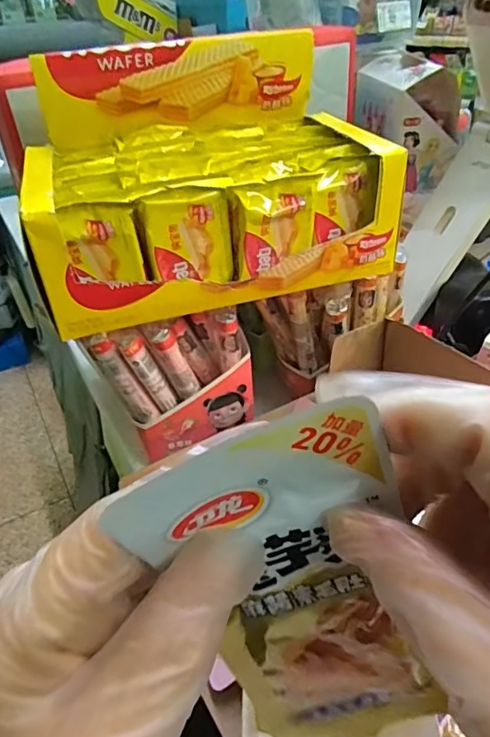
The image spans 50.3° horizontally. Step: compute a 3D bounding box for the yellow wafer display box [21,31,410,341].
[{"bbox_3d":[-0.032,-0.153,0.404,0.256,0.154,0.157,-13,37,-12],"label":"yellow wafer display box"}]

